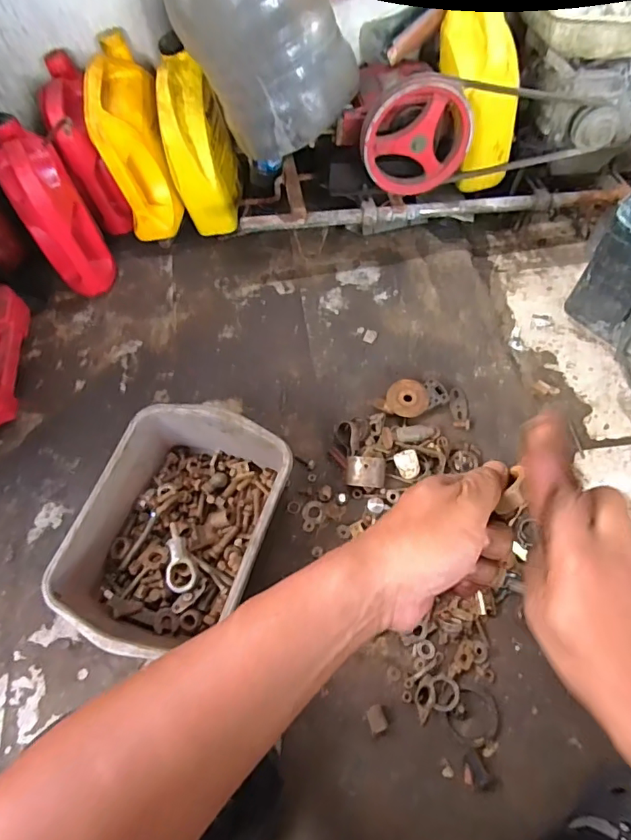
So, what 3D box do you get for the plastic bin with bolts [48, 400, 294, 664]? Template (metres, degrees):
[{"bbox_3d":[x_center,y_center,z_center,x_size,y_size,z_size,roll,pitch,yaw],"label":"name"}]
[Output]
[{"bbox_3d":[-0.198,0.158,0.761,0.260,0.119,0.333,15,64,11],"label":"plastic bin with bolts"}]

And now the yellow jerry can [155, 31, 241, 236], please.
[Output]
[{"bbox_3d":[-0.220,-0.531,0.985,0.104,0.286,0.149,1,62,5],"label":"yellow jerry can"}]

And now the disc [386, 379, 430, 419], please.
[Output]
[{"bbox_3d":[0.162,-0.039,0.882,0.071,0.010,0.073,-2,61,4],"label":"disc"}]

